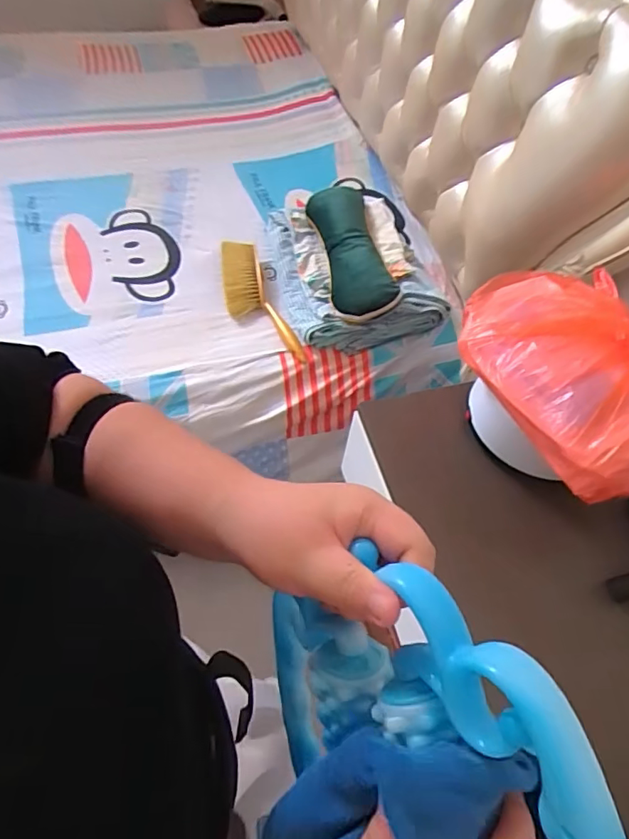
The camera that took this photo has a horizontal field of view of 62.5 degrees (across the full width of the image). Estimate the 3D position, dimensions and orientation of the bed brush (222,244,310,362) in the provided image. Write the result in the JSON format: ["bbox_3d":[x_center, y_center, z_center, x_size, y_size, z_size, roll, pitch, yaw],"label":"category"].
[{"bbox_3d":[-0.141,-0.275,1.162,0.110,0.050,0.391,-16,58,-16],"label":"bed brush"}]

